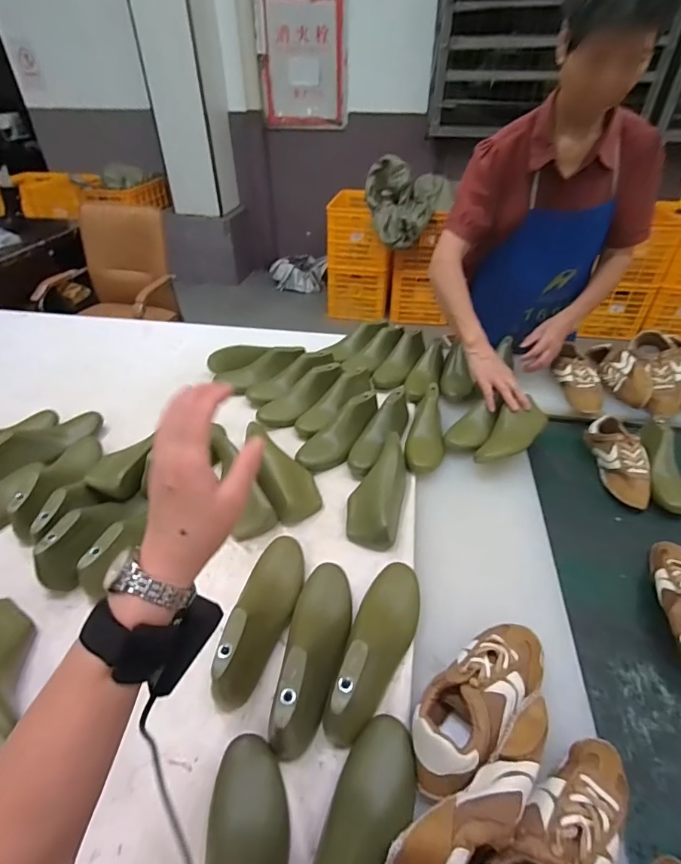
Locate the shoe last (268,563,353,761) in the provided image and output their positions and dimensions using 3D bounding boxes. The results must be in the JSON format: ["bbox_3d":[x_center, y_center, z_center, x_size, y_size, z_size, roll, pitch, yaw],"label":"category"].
[{"bbox_3d":[-0.032,0.264,0.568,0.078,0.072,0.246,4,40,6],"label":"shoe last"}]

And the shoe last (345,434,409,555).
[{"bbox_3d":[0.073,0.099,0.795,0.094,0.067,0.236,11,54,14],"label":"shoe last"}]

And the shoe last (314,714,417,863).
[{"bbox_3d":[0.019,0.388,0.406,0.078,0.068,0.237,14,42,17],"label":"shoe last"}]

